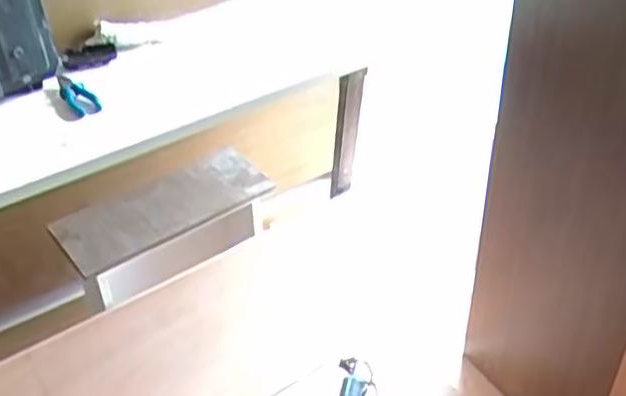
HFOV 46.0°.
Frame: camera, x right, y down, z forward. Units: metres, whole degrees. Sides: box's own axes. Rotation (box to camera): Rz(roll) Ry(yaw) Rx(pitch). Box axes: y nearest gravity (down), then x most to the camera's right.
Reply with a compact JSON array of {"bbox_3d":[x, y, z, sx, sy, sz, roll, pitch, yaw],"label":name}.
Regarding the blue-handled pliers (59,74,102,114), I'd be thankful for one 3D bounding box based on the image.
[{"bbox_3d":[-0.447,-0.197,1.401,0.046,0.028,0.135,-29,46,-29],"label":"blue-handled pliers"}]

